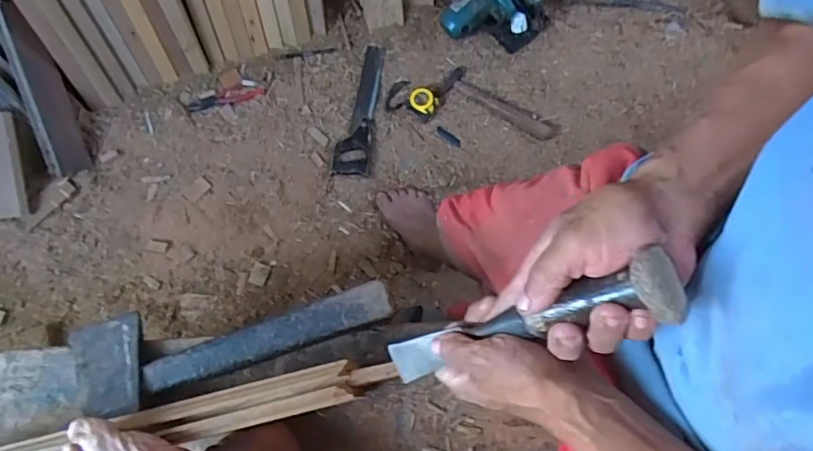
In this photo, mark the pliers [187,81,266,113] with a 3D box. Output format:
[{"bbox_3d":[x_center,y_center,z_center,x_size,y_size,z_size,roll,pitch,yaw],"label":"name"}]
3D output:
[{"bbox_3d":[-0.446,-0.322,1.354,0.188,0.014,0.055,-12,74,-5],"label":"pliers"}]

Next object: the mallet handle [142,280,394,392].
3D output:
[{"bbox_3d":[-0.145,0.117,0.572,0.263,0.025,0.039,-17,74,-6],"label":"mallet handle"}]

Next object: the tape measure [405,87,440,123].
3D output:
[{"bbox_3d":[0.040,-0.298,1.325,0.072,0.038,0.066,36,76,9],"label":"tape measure"}]

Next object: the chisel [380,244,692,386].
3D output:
[{"bbox_3d":[0.076,0.076,0.399,0.029,0.243,0.039,3,68,-42],"label":"chisel"}]

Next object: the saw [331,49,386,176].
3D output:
[{"bbox_3d":[-0.117,-0.289,1.345,0.089,0.029,0.350,5,73,0],"label":"saw"}]

